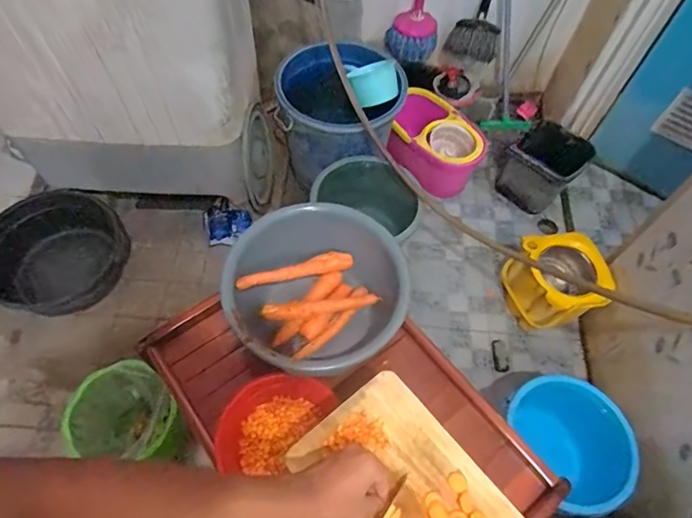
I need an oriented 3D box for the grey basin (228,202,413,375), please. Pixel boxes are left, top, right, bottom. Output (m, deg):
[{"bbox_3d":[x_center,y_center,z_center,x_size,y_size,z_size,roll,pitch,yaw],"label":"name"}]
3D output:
[{"bbox_3d":[-0.059,0.071,0.800,0.294,0.145,0.267,38,65,18],"label":"grey basin"}]

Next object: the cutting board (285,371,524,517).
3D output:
[{"bbox_3d":[0.083,0.297,0.544,0.178,0.019,0.292,-35,67,-20],"label":"cutting board"}]

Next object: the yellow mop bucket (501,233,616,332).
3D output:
[{"bbox_3d":[0.641,0.083,1.451,0.220,0.309,0.264,-17,62,-12],"label":"yellow mop bucket"}]

